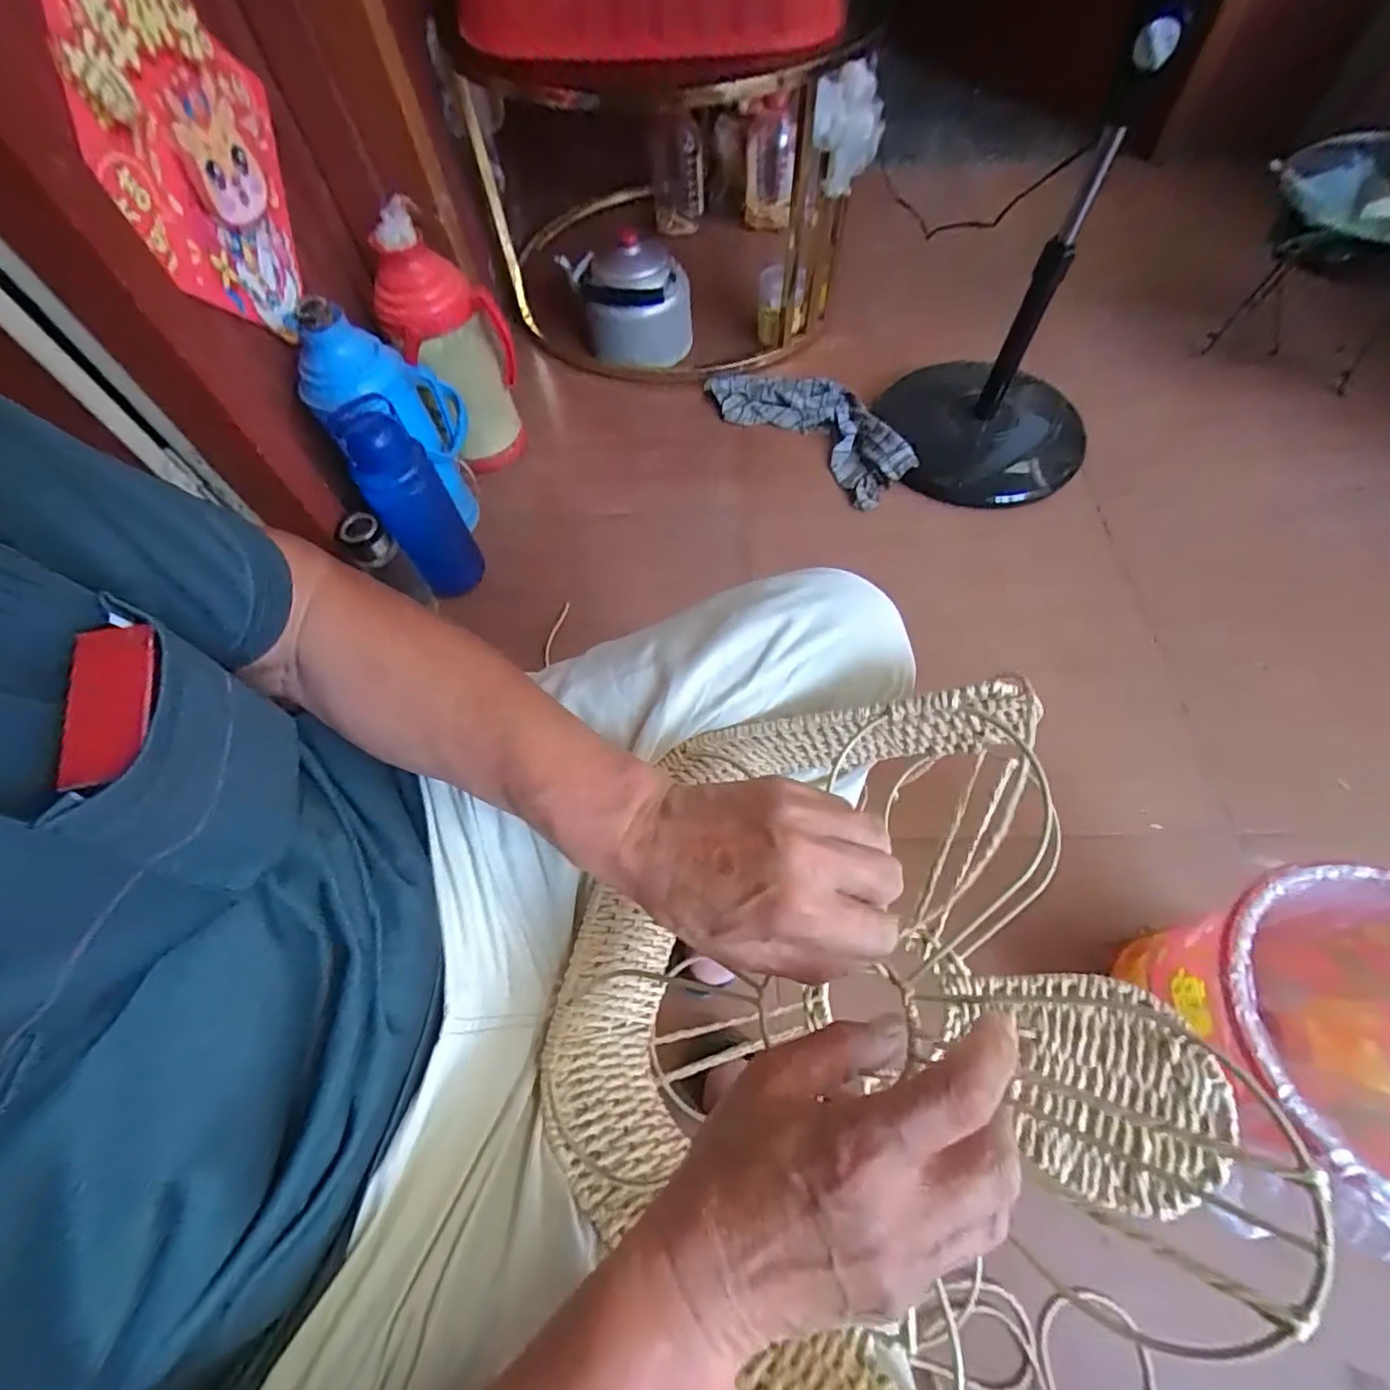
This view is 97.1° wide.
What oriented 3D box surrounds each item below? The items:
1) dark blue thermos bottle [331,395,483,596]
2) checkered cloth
[{"bbox_3d":[-0.425,-0.288,0.931,0.109,0.313,0.092,-34,65,-13],"label":"dark blue thermos bottle"},{"bbox_3d":[0.231,-0.537,1.211,0.442,0.077,0.208,36,70,20],"label":"checkered cloth"}]

